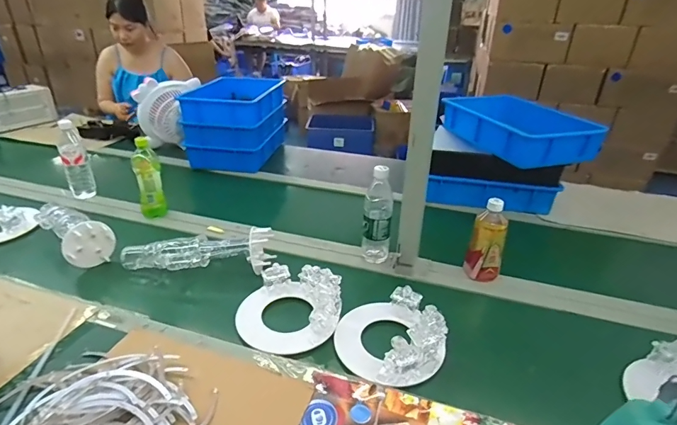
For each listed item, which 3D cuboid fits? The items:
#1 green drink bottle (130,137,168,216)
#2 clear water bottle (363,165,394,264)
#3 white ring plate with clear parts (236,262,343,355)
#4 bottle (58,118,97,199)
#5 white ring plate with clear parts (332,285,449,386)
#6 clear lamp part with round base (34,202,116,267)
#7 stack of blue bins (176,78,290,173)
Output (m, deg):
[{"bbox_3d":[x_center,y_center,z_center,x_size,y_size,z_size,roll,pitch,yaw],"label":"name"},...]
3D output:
[{"bbox_3d":[-0.514,-0.086,1.103,0.067,0.207,0.056,-17,34,-31],"label":"green drink bottle"},{"bbox_3d":[0.092,0.004,0.943,0.063,0.223,0.064,5,29,4],"label":"clear water bottle"},{"bbox_3d":[-0.098,0.161,0.773,0.188,0.088,0.157,20,34,29],"label":"white ring plate with clear parts"},{"bbox_3d":[-0.775,-0.143,1.204,0.070,0.234,0.061,-14,33,-28],"label":"bottle"},{"bbox_3d":[0.089,0.198,0.721,0.184,0.083,0.176,2,29,-1],"label":"white ring plate with clear parts"},{"bbox_3d":[-0.640,0.041,0.981,0.236,0.097,0.100,25,36,34],"label":"clear lamp part with round base"},{"bbox_3d":[-0.385,-0.359,1.571,0.315,0.281,0.348,5,29,4],"label":"stack of blue bins"}]

